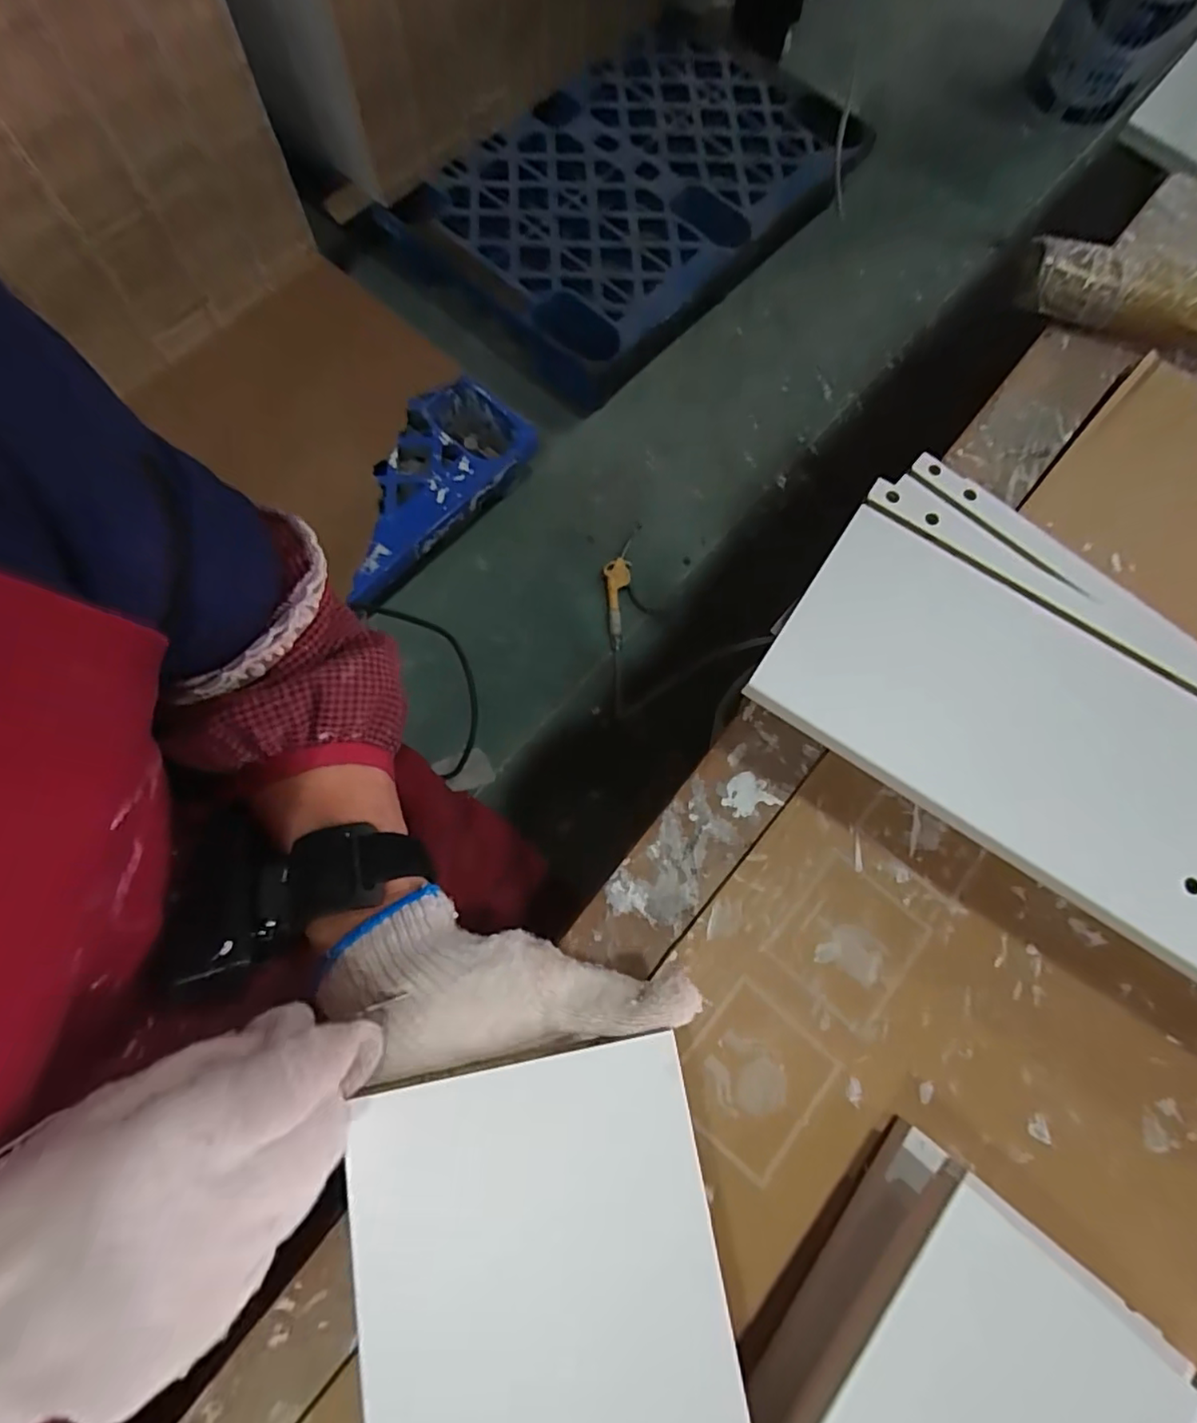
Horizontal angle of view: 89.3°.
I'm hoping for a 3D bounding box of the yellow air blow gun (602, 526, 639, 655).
[{"bbox_3d":[0.036,-0.254,1.190,0.052,0.040,0.272,8,75,0],"label":"yellow air blow gun"}]

